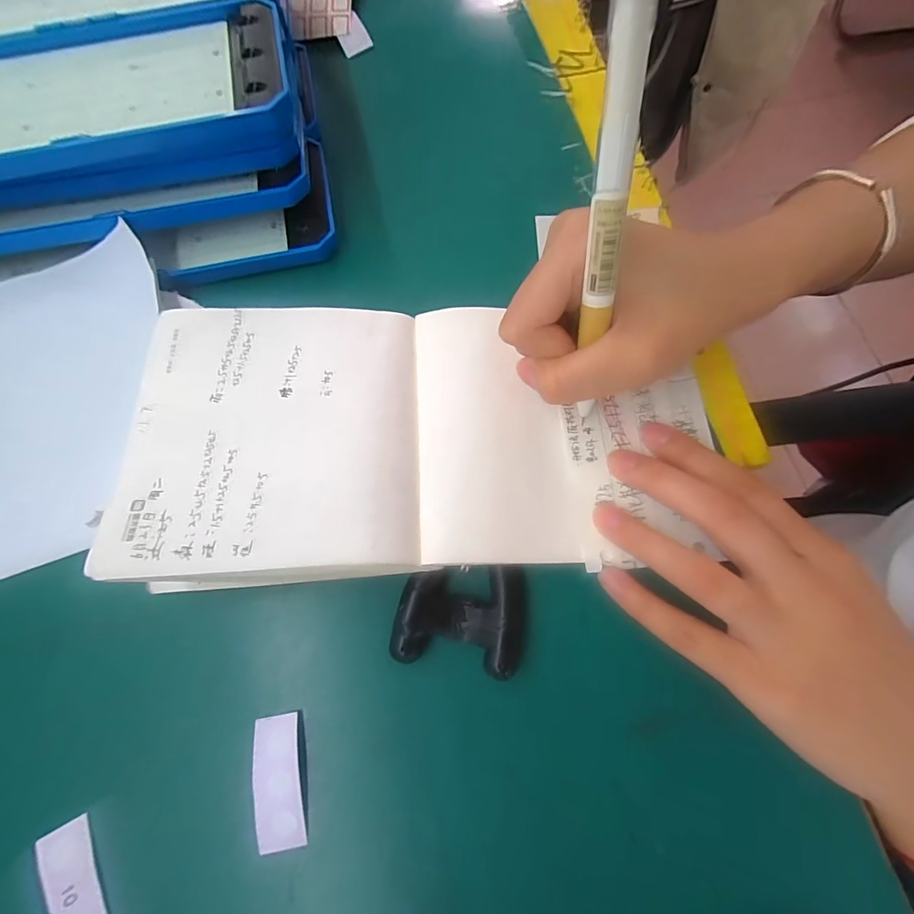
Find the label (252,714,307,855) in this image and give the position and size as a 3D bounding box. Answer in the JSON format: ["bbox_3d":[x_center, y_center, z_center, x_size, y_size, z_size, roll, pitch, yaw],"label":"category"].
[{"bbox_3d":[-0.069,0.125,0.175,0.019,0.005,0.044,-11,71,-3],"label":"label"}]

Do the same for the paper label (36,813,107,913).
[{"bbox_3d":[-0.142,0.161,0.167,0.017,0.005,0.045,-27,73,-8],"label":"paper label"}]

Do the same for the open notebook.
[{"bbox_3d":[-0.015,-0.015,0.191,0.233,0.038,0.126,-3,72,2],"label":"open notebook"}]

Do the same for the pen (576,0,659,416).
[{"bbox_3d":[0.050,-0.071,0.154,0.011,0.135,0.009,-6,42,1],"label":"pen"}]

